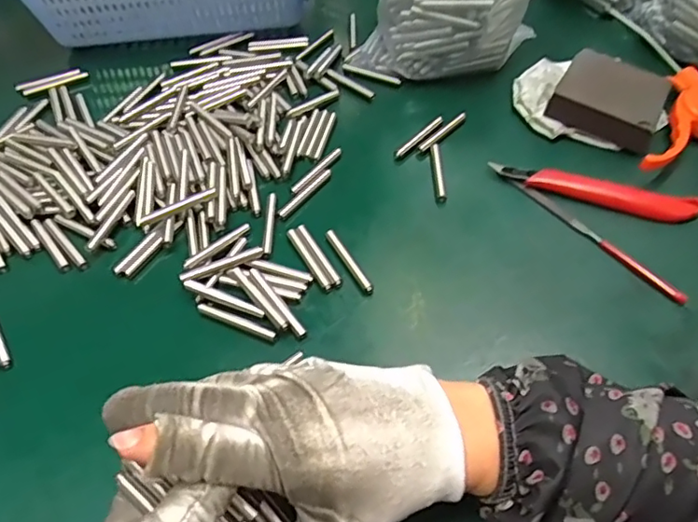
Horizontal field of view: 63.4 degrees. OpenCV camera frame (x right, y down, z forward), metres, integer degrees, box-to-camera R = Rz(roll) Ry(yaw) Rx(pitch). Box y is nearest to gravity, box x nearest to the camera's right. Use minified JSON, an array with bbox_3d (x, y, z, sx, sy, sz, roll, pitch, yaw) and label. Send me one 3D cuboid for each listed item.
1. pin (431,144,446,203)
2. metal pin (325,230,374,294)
[{"bbox_3d":[0.069,-0.069,0.443,0.007,0.010,0.056,-2,53,2],"label":"pin"},{"bbox_3d":[0.000,-0.001,0.398,0.008,0.007,0.056,-25,57,-15],"label":"metal pin"}]

